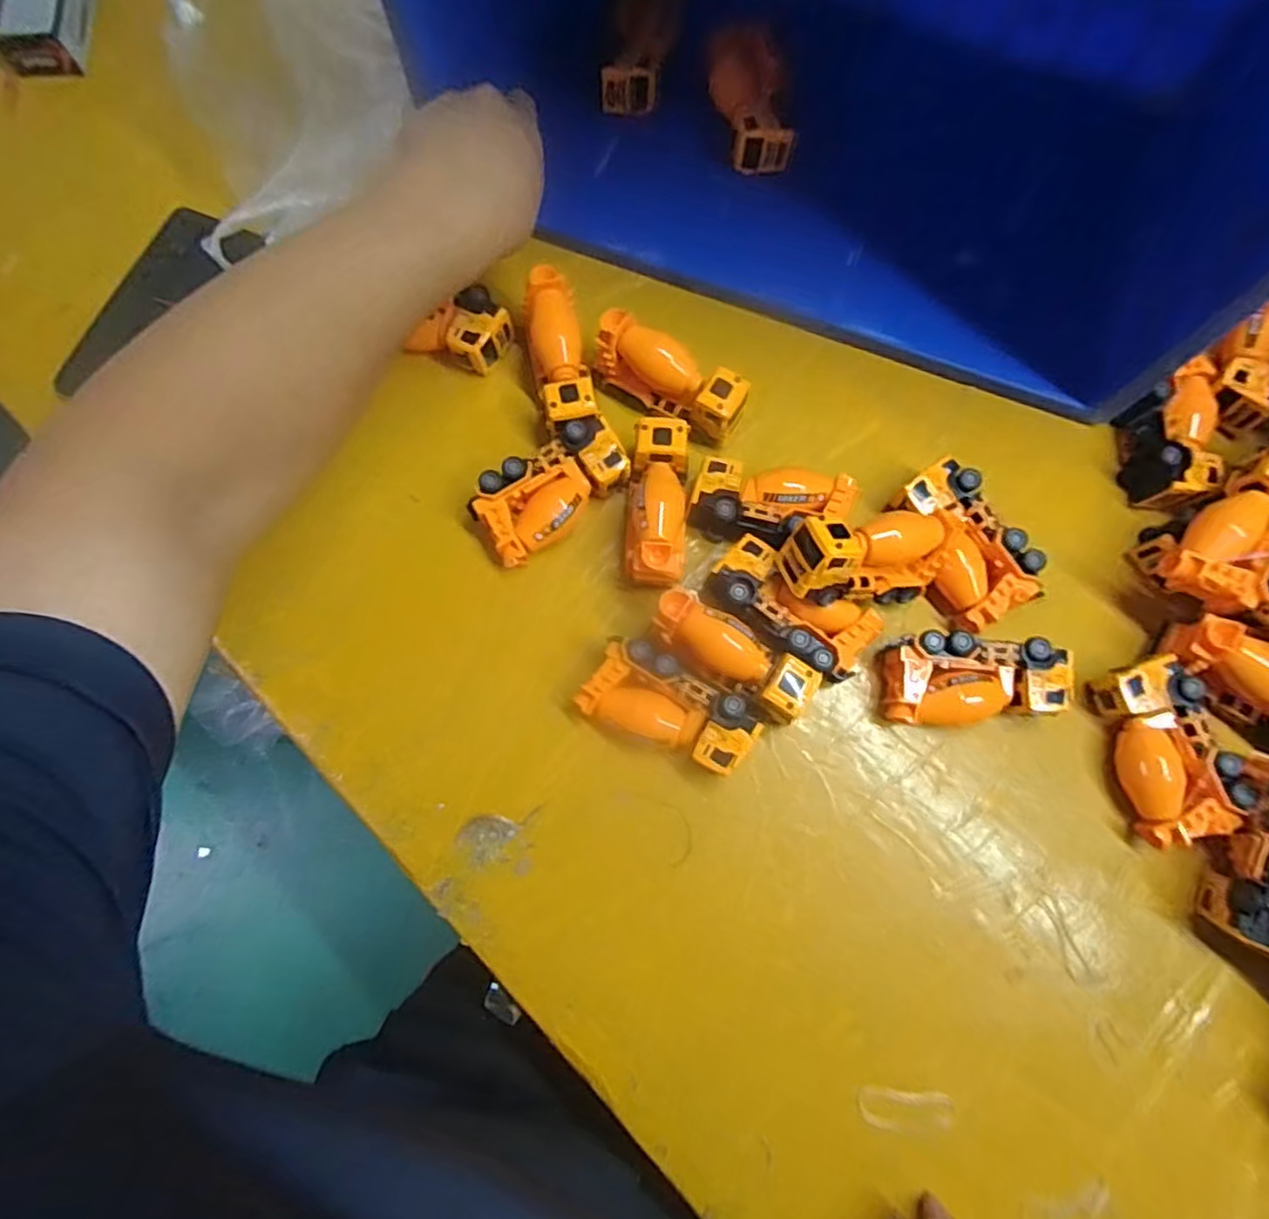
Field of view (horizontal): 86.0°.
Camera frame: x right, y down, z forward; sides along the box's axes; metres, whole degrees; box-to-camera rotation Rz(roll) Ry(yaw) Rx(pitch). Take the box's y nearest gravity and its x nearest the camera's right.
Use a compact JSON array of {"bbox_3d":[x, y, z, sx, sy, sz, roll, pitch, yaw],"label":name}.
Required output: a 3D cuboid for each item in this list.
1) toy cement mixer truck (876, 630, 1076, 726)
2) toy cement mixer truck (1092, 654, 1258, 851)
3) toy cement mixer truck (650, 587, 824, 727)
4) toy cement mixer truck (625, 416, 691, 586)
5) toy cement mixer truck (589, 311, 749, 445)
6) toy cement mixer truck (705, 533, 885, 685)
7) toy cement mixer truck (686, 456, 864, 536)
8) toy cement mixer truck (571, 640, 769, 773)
[{"bbox_3d":[0.206,0.043,0.414,0.105,0.036,0.051,-1,76,0],"label":"toy cement mixer truck"},{"bbox_3d":[0.318,0.084,0.406,0.054,0.037,0.106,-7,77,-2],"label":"toy cement mixer truck"},{"bbox_3d":[0.057,0.030,0.407,0.100,0.053,0.033,32,78,7],"label":"toy cement mixer truck"},{"bbox_3d":[0.016,-0.066,0.434,0.037,0.053,0.102,4,76,1],"label":"toy cement mixer truck"},{"bbox_3d":[0.023,-0.150,0.450,0.103,0.053,0.033,30,78,7],"label":"toy cement mixer truck"},{"bbox_3d":[0.096,0.001,0.424,0.102,0.039,0.049,33,79,7],"label":"toy cement mixer truck"},{"bbox_3d":[0.089,-0.070,0.438,0.102,0.032,0.048,6,77,1],"label":"toy cement mixer truck"},{"bbox_3d":[0.021,0.061,0.409,0.100,0.035,0.050,29,78,7],"label":"toy cement mixer truck"}]

